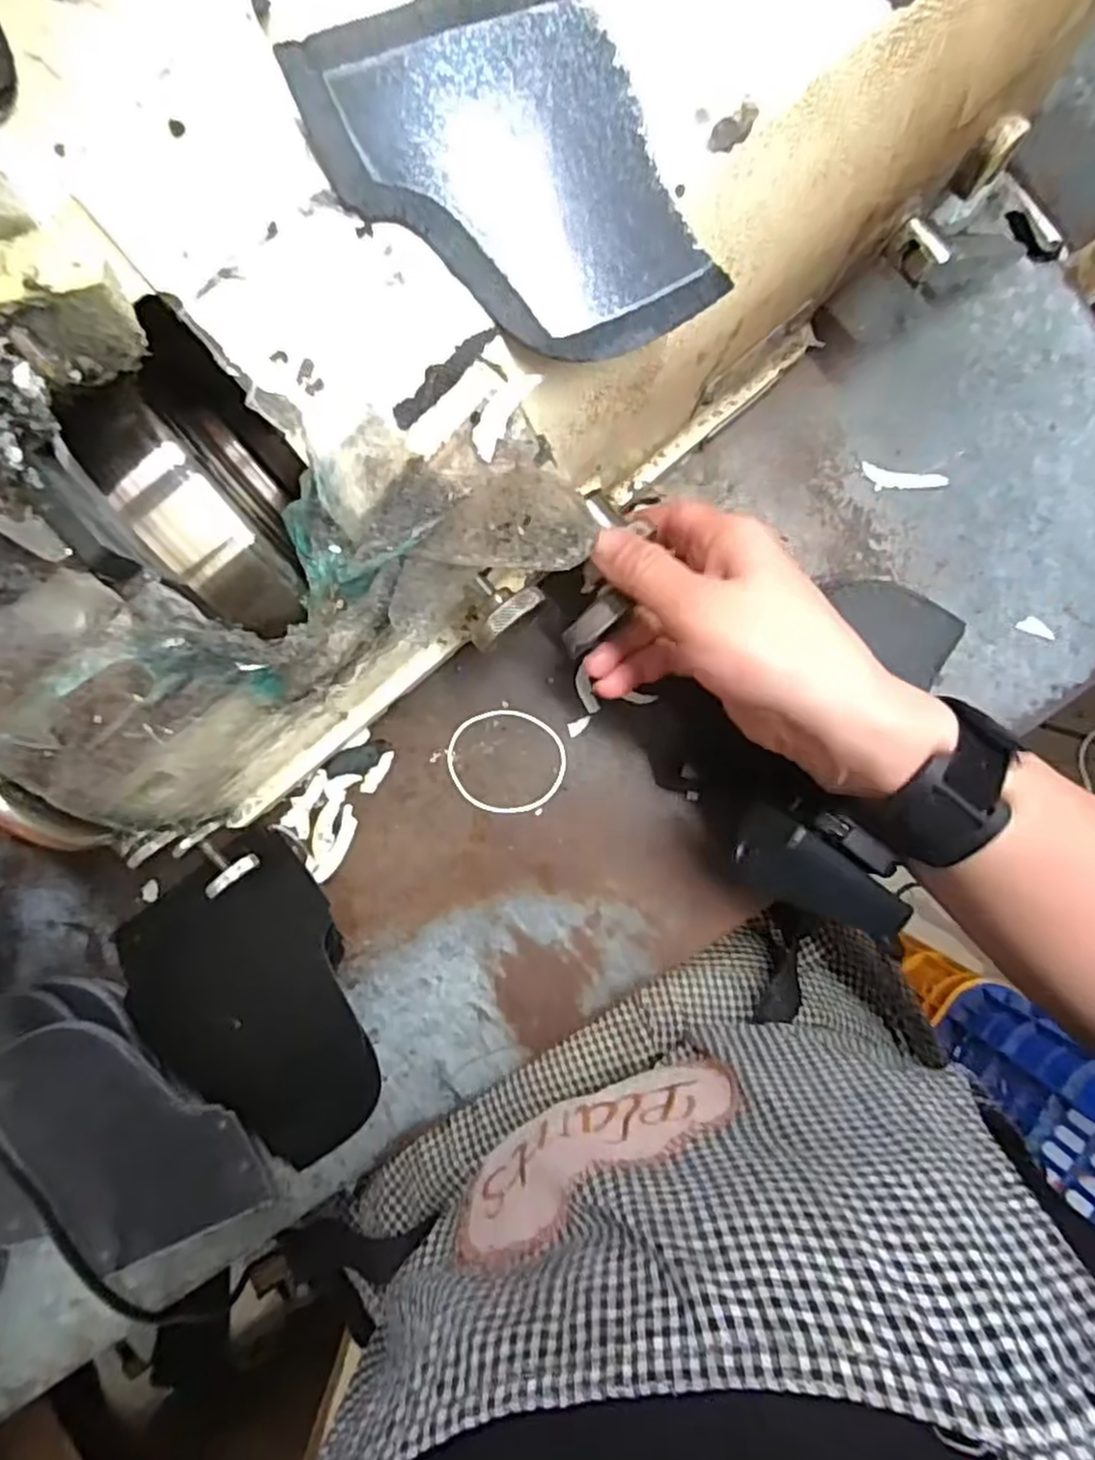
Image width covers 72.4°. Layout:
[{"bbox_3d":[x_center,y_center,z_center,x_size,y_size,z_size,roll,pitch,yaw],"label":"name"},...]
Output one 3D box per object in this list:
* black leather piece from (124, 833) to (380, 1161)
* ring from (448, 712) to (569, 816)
[{"bbox_3d":[-0.131,0.131,0.351,0.102,0.021,0.141,-31,91,0],"label":"black leather piece"},{"bbox_3d":[-0.019,0.016,0.360,0.057,0.004,0.049,3,91,-1],"label":"ring"}]

